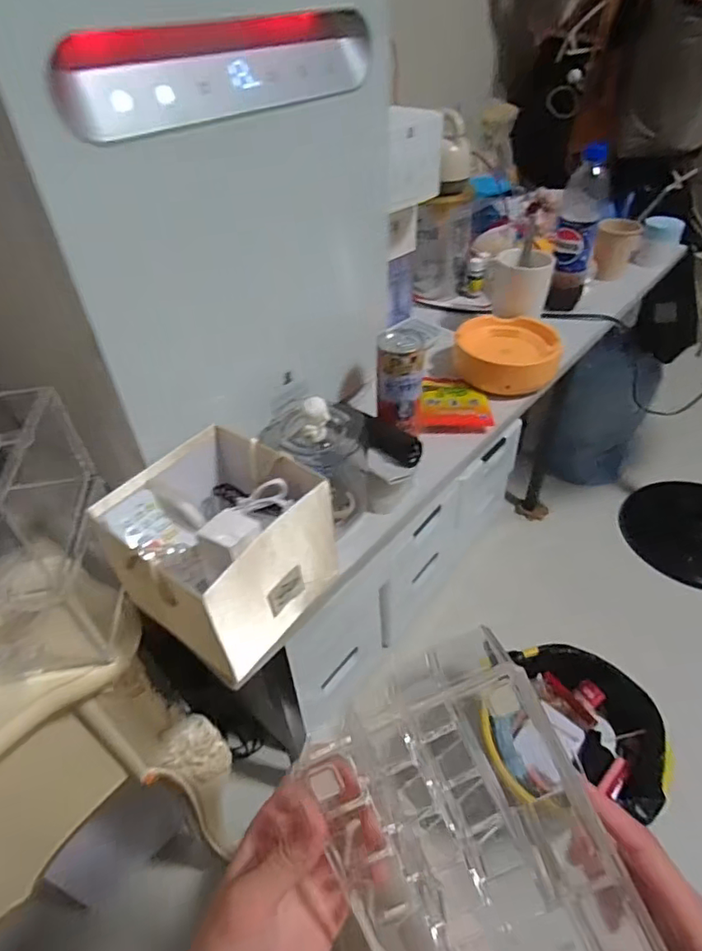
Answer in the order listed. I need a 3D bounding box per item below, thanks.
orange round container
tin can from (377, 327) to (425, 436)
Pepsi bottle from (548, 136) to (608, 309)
[{"bbox_3d":[0.209,-0.165,0.731,0.139,0.047,0.127,3,42,8],"label":"orange round container"},{"bbox_3d":[0.055,-0.100,0.600,0.049,0.120,0.052,-2,42,2],"label":"tin can"},{"bbox_3d":[0.351,-0.373,0.831,0.060,0.239,0.072,12,44,18],"label":"Pepsi bottle"}]

